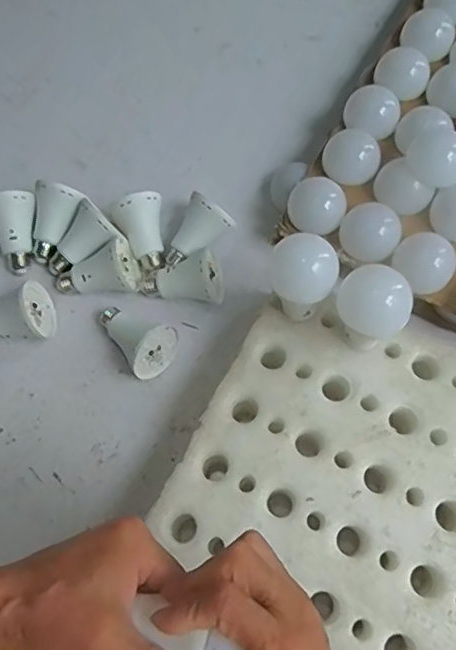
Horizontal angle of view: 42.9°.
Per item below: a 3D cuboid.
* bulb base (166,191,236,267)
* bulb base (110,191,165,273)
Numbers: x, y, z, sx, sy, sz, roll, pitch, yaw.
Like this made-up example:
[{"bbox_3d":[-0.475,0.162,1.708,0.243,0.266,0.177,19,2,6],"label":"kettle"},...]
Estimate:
[{"bbox_3d":[-0.036,-0.101,0.676,0.054,0.052,0.091,30,71,12],"label":"bulb base"},{"bbox_3d":[-0.091,-0.103,0.680,0.062,0.068,0.081,-24,70,-9],"label":"bulb base"}]

